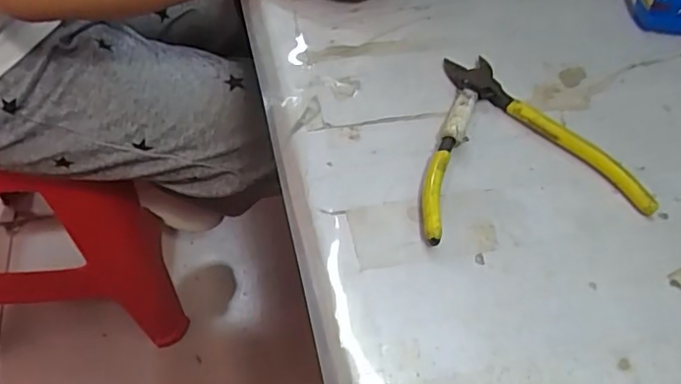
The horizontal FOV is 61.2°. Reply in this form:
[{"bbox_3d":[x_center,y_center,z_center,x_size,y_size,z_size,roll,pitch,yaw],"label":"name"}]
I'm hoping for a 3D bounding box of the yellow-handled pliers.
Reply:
[{"bbox_3d":[0.096,-0.035,0.353,0.133,0.014,0.134,-8,54,-12],"label":"yellow-handled pliers"}]

